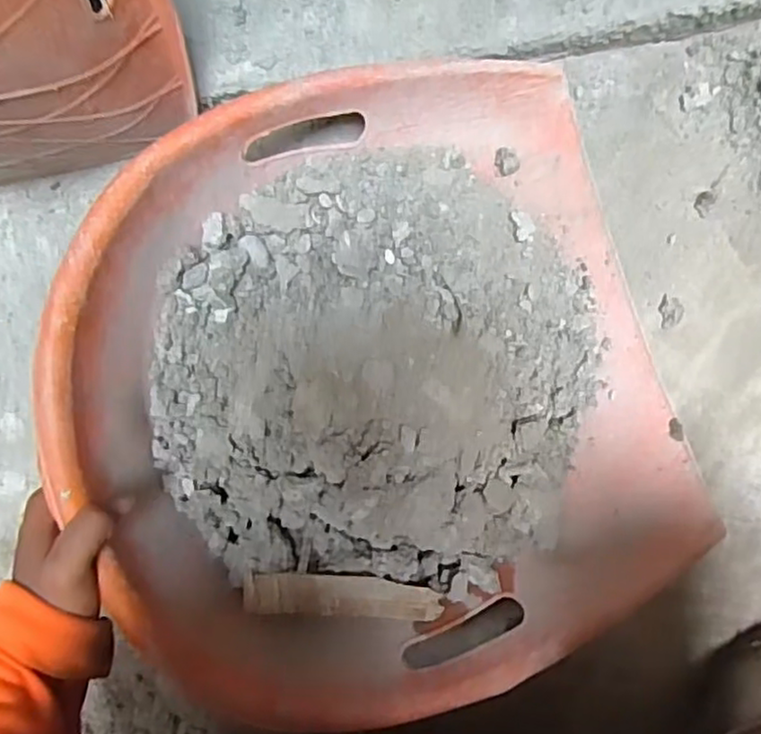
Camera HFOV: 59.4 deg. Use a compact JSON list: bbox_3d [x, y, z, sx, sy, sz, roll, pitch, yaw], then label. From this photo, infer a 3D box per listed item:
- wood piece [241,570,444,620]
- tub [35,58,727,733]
[{"bbox_3d":[-0.026,0.163,0.469,0.135,0.013,0.031,4,94,4],"label":"wood piece"},{"bbox_3d":[0.001,0.012,0.461,0.388,0.119,0.393,-20,93,2],"label":"tub"}]

